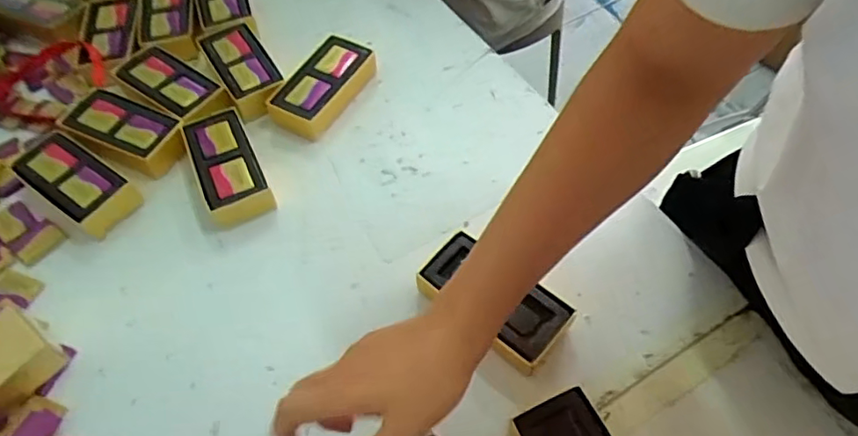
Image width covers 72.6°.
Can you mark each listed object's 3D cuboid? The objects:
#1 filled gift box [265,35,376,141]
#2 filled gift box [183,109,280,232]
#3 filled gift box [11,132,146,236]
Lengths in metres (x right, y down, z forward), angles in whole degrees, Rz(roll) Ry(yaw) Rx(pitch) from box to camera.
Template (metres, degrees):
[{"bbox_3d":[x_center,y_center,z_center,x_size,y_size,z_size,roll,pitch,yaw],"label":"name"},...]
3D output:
[{"bbox_3d":[-0.103,-0.137,0.596,0.063,0.036,0.117,28,62,19],"label":"filled gift box"},{"bbox_3d":[-0.189,-0.050,0.546,0.055,0.029,0.112,-23,59,-13],"label":"filled gift box"},{"bbox_3d":[-0.329,-0.034,0.541,0.116,0.028,0.058,31,63,20],"label":"filled gift box"}]

